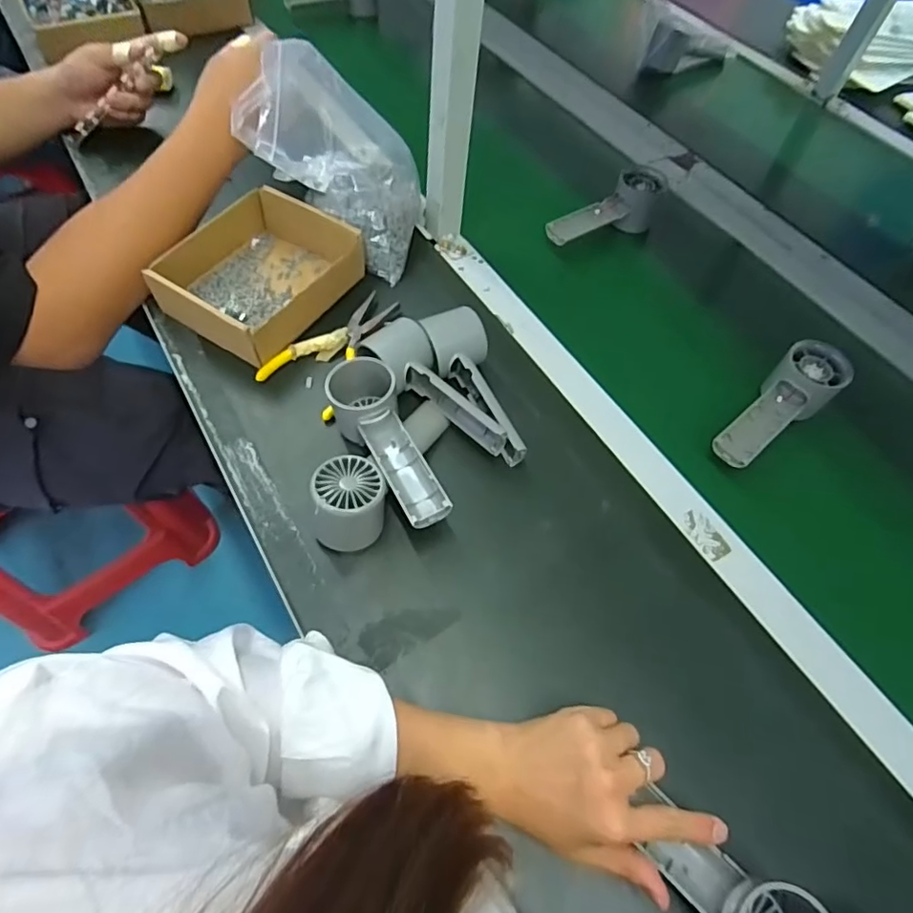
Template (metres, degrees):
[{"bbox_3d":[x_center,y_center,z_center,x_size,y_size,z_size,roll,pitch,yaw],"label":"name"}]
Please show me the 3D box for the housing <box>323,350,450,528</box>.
[{"bbox_3d":[-0.059,-0.005,0.461,0.052,0.056,0.157,-19,62,-15],"label":"housing"}]

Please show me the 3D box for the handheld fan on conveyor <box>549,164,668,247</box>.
[{"bbox_3d":[0.171,-0.277,0.662,0.169,0.073,0.057,-31,65,-20],"label":"handheld fan on conveyor"}]

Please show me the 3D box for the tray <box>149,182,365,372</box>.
[{"bbox_3d":[-0.198,-0.187,0.563,0.153,0.056,0.173,29,61,14],"label":"tray"}]

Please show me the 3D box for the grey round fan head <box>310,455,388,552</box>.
[{"bbox_3d":[-0.083,0.037,0.435,0.053,0.062,0.055,2,58,-3],"label":"grey round fan head"}]

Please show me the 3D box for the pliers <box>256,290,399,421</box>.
[{"bbox_3d":[-0.111,-0.107,0.545,0.086,0.016,0.150,30,61,14],"label":"pliers"}]

